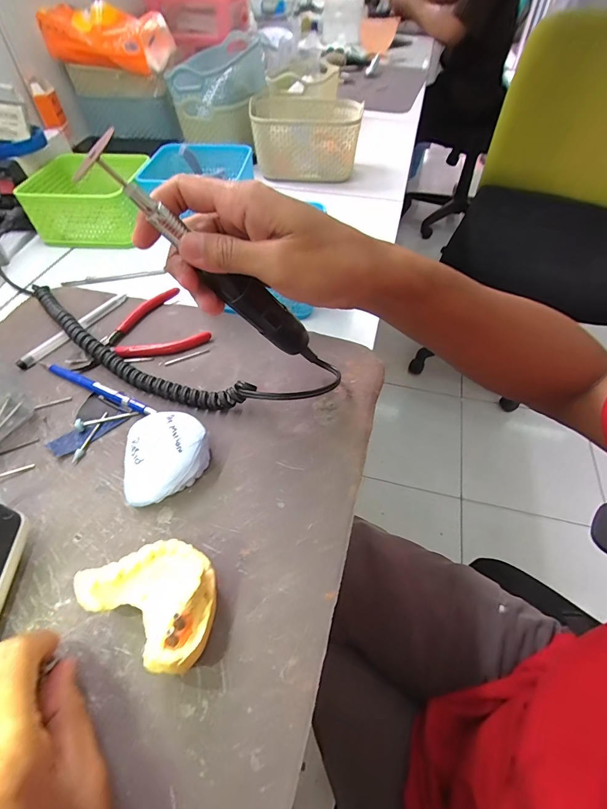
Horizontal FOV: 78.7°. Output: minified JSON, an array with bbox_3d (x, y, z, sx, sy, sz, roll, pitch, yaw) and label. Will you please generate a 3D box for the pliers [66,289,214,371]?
[{"bbox_3d":[-0.157,-0.063,0.348,0.118,0.023,0.064,-30,58,-22],"label":"pliers"}]

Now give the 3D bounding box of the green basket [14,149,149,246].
[{"bbox_3d":[-0.265,-0.269,0.483,0.123,0.065,0.130,4,52,3],"label":"green basket"}]

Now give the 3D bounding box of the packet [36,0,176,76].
[{"bbox_3d":[-0.293,-0.554,0.557,0.162,0.064,0.083,8,52,6],"label":"packet"}]

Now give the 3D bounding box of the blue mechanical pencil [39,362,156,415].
[{"bbox_3d":[-0.180,-0.015,0.319,0.129,0.007,0.011,23,55,17],"label":"blue mechanical pencil"}]

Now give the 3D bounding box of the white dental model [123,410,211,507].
[{"bbox_3d":[-0.096,0.038,0.265,0.055,0.030,0.063,-8,52,-7],"label":"white dental model"}]

